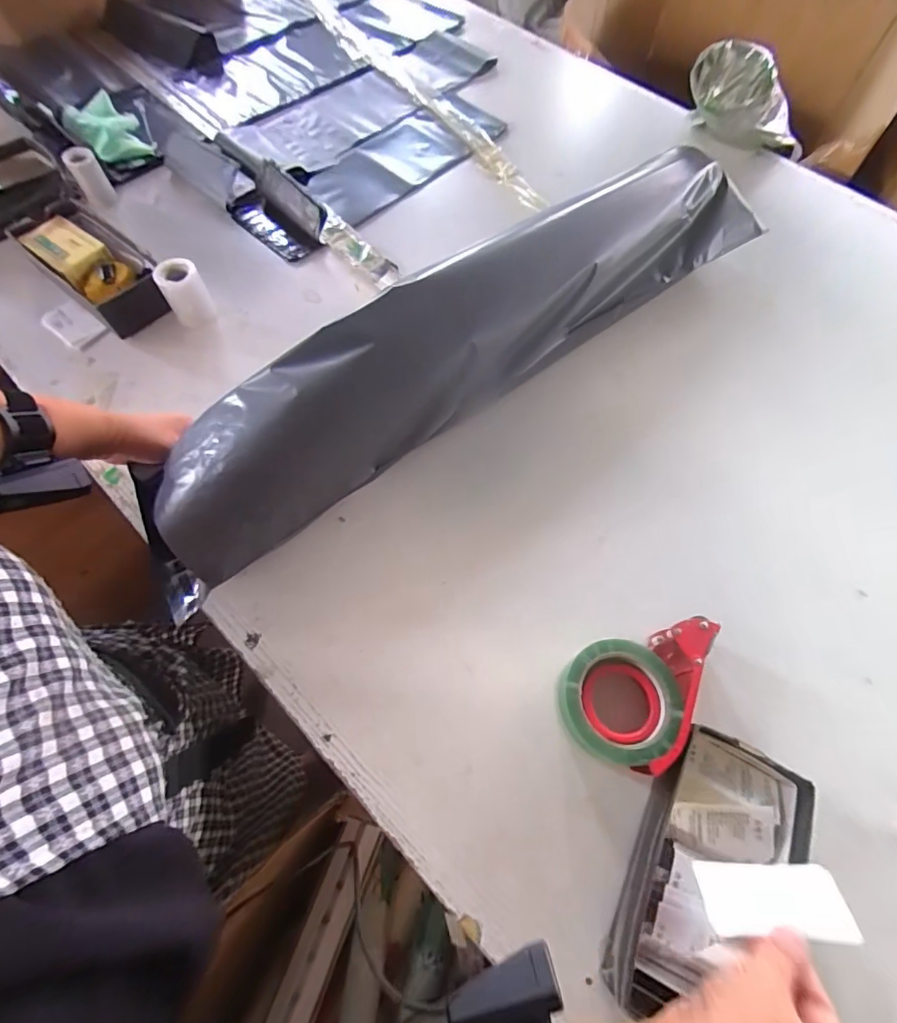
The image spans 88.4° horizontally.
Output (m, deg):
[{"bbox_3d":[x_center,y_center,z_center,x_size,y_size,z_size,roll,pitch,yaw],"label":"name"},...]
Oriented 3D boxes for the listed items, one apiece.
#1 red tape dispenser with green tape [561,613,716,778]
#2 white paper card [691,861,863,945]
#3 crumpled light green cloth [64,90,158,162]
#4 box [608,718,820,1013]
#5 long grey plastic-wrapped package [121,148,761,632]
[{"bbox_3d":[0.184,0.174,0.437,0.160,0.062,0.116,-10,65,-6],"label":"red tape dispenser with green tape"},{"bbox_3d":[0.235,0.283,0.336,0.091,0.005,0.045,-10,27,14],"label":"white paper card"},{"bbox_3d":[-0.587,-0.660,0.795,0.090,0.025,0.200,-37,70,-17],"label":"crumpled light green cloth"},{"bbox_3d":[0.217,0.301,0.384,0.124,0.053,0.209,25,66,11],"label":"box"},{"bbox_3d":[0.042,-0.212,0.545,0.871,0.128,0.133,-37,70,-17],"label":"long grey plastic-wrapped package"}]

